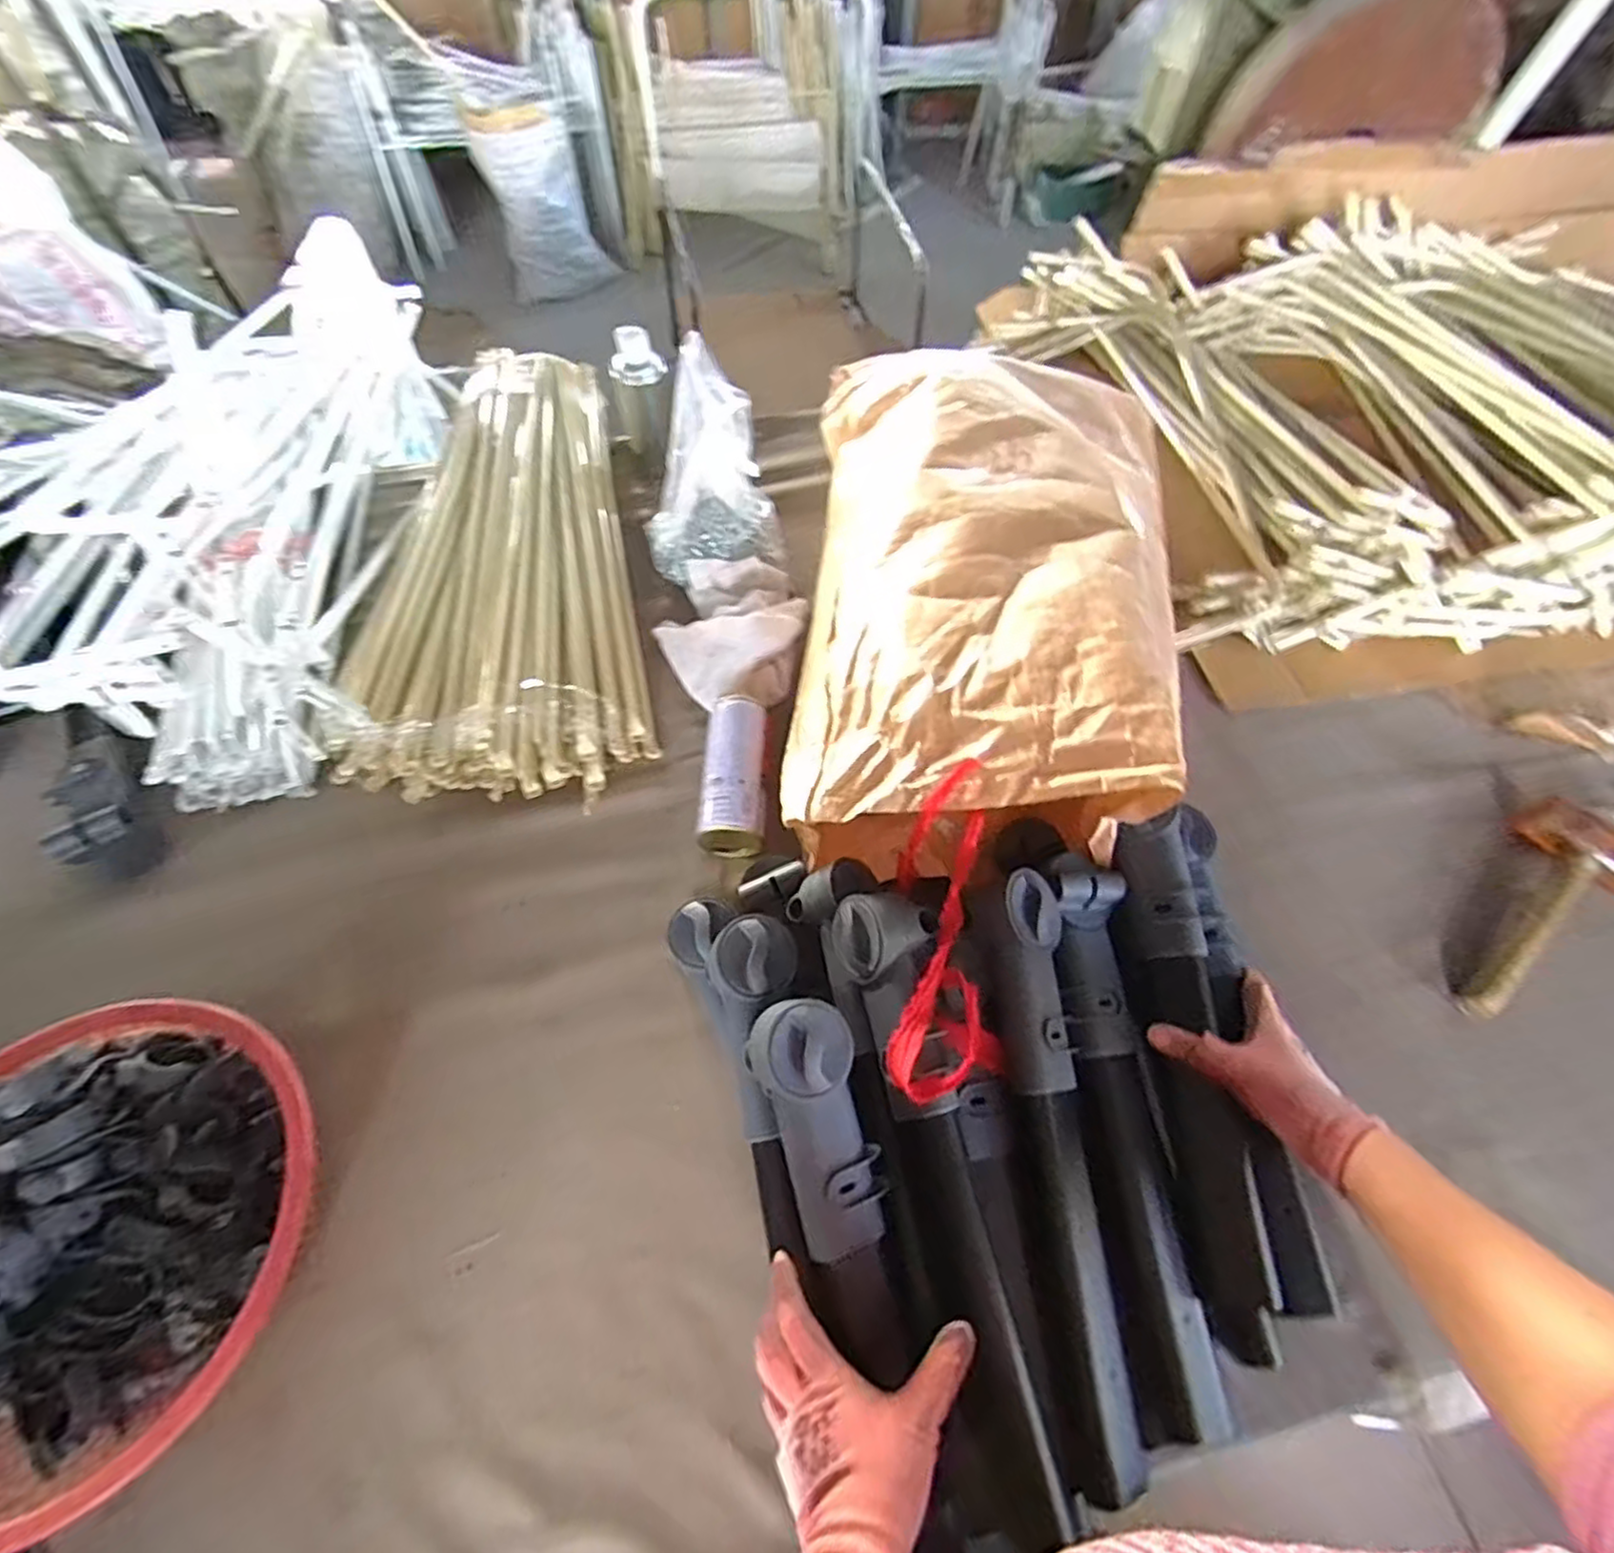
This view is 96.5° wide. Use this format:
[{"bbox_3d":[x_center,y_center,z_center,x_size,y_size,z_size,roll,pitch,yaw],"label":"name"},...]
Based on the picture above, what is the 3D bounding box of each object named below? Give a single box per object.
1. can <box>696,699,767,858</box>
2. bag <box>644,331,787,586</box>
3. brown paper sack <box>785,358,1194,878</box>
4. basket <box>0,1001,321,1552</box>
[{"bbox_3d":[-0.074,-0.003,0.742,0.068,0.058,0.170,1,59,-1],"label":"can"},{"bbox_3d":[-0.114,-0.347,0.831,0.163,0.222,0.099,-11,60,-7],"label":"bag"},{"bbox_3d":[0.175,-0.207,0.750,0.346,0.238,0.639,5,59,2],"label":"brown paper sack"},{"bbox_3d":[-0.489,0.322,0.504,0.290,0.091,0.295,7,59,3],"label":"basket"}]

